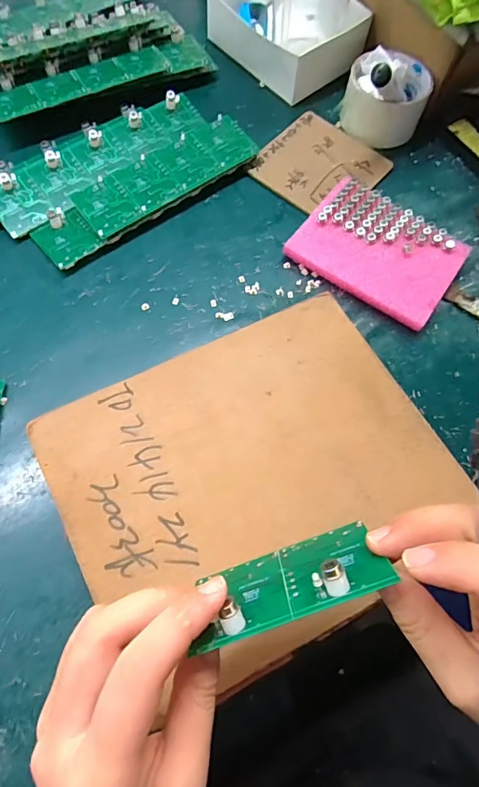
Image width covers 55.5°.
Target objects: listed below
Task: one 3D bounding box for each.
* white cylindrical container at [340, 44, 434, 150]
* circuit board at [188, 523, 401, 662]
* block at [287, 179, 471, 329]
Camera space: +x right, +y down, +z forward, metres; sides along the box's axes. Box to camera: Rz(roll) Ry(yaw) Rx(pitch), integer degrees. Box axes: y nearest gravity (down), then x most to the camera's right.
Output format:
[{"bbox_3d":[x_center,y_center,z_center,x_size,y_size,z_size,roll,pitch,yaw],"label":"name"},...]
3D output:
[{"bbox_3d":[0.150,-0.305,0.461,0.079,0.054,0.085,1,67,-3],"label":"white cylindrical container"},{"bbox_3d":[0.021,0.079,0.204,0.081,0.053,0.012,-21,100,1],"label":"circuit board"},{"bbox_3d":[0.125,-0.128,0.410,0.135,0.018,0.106,33,69,11],"label":"block"}]

